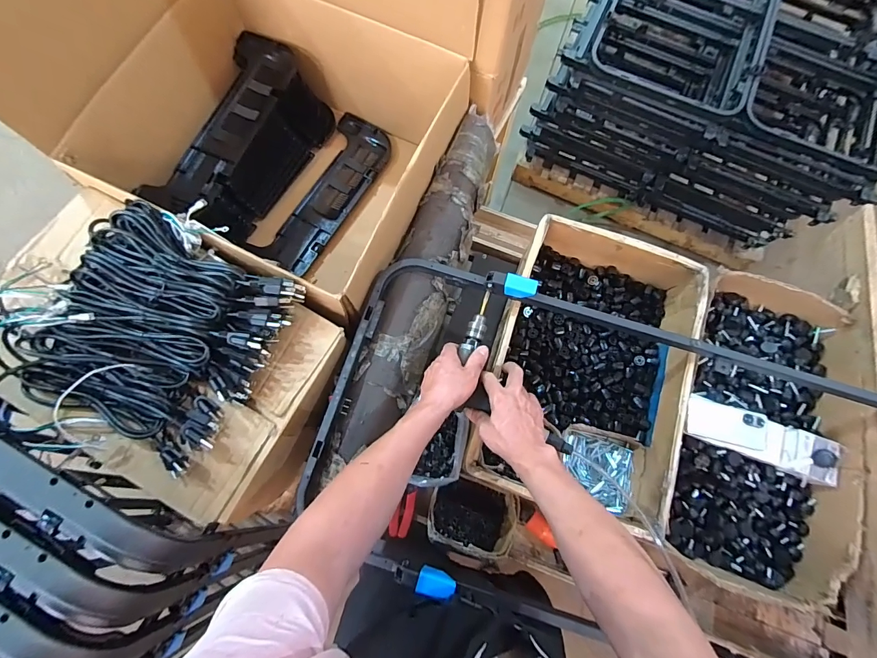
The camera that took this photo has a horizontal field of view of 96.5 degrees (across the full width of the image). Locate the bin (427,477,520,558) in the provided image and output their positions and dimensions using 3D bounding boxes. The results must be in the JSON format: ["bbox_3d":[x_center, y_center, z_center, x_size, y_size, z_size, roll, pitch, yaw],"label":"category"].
[{"bbox_3d":[0.064,0.370,0.766,0.167,0.068,0.127,17,75,3],"label":"bin"}]

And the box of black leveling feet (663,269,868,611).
[{"bbox_3d":[0.618,0.185,0.771,0.337,0.129,0.599,17,74,9],"label":"box of black leveling feet"}]

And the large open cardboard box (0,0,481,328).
[{"bbox_3d":[-0.294,-0.412,0.732,0.598,0.516,0.572,28,76,6],"label":"large open cardboard box"}]

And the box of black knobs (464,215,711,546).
[{"bbox_3d":[0.294,0.067,0.775,0.356,0.151,0.521,19,75,3],"label":"box of black knobs"}]

